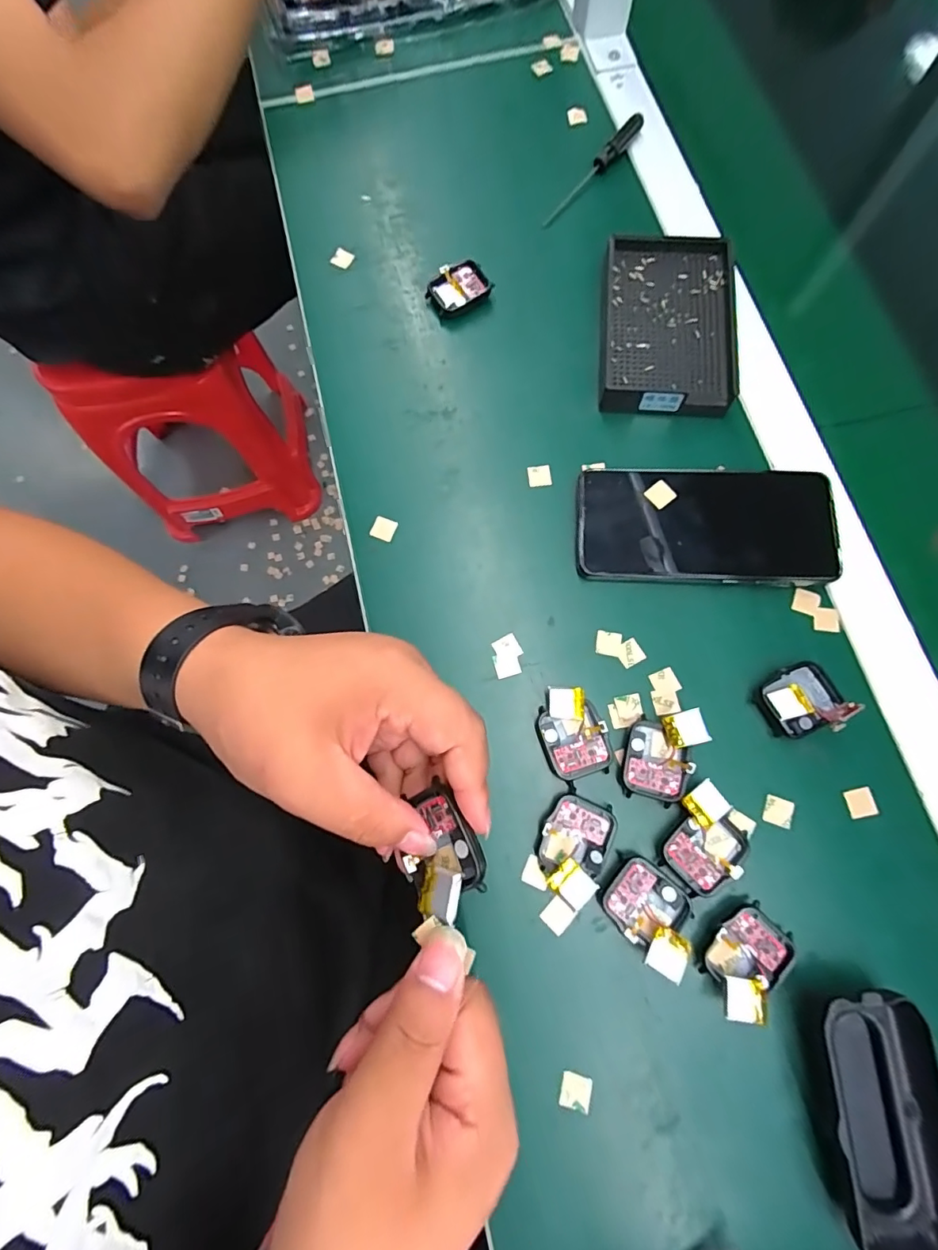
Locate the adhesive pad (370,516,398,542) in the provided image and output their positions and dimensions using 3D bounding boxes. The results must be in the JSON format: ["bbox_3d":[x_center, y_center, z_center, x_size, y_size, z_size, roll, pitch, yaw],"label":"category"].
[{"bbox_3d":[-0.059,-0.067,0.353,0.015,0.004,0.016,22,78,6],"label":"adhesive pad"}]

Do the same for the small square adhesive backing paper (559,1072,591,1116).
[{"bbox_3d":[0.056,0.247,0.267,0.016,0.004,0.016,12,77,4],"label":"small square adhesive backing paper"}]

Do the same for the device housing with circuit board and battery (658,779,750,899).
[{"bbox_3d":[0.133,0.123,0.289,0.048,0.013,0.049,-34,78,-7],"label":"device housing with circuit board and battery"}]

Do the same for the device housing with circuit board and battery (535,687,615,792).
[{"bbox_3d":[0.063,0.066,0.307,0.039,0.015,0.056,-19,77,-3],"label":"device housing with circuit board and battery"}]

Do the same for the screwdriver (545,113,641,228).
[{"bbox_3d":[0.104,-0.377,0.421,0.011,0.013,0.131,37,78,9],"label":"screwdriver"}]

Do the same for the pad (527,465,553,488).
[{"bbox_3d":[0.050,-0.106,0.361,0.017,0.004,0.015,-11,76,-1],"label":"pad"}]

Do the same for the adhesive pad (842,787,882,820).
[{"bbox_3d":[0.231,0.105,0.298,0.016,0.004,0.016,-13,76,-2],"label":"adhesive pad"}]

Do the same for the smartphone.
[{"bbox_3d":[0.154,-0.066,0.334,0.160,0.011,0.077,2,76,8],"label":"smartphone"}]

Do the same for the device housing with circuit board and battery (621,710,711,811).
[{"bbox_3d":[0.114,0.076,0.299,0.038,0.020,0.055,23,78,7],"label":"device housing with circuit board and battery"}]

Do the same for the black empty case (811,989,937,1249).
[{"bbox_3d":[0.209,0.245,0.251,0.058,0.025,0.105,-2,76,1],"label":"black empty case"}]

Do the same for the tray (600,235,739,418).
[{"bbox_3d":[0.146,-0.221,0.374,0.092,0.022,0.139,5,76,3],"label":"tray"}]

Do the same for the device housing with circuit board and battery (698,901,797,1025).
[{"bbox_3d":[0.148,0.180,0.273,0.038,0.016,0.052,41,80,10],"label":"device housing with circuit board and battery"}]

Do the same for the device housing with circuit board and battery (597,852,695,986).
[{"bbox_3d":[0.100,0.158,0.280,0.053,0.015,0.040,41,80,10],"label":"device housing with circuit board and battery"}]

